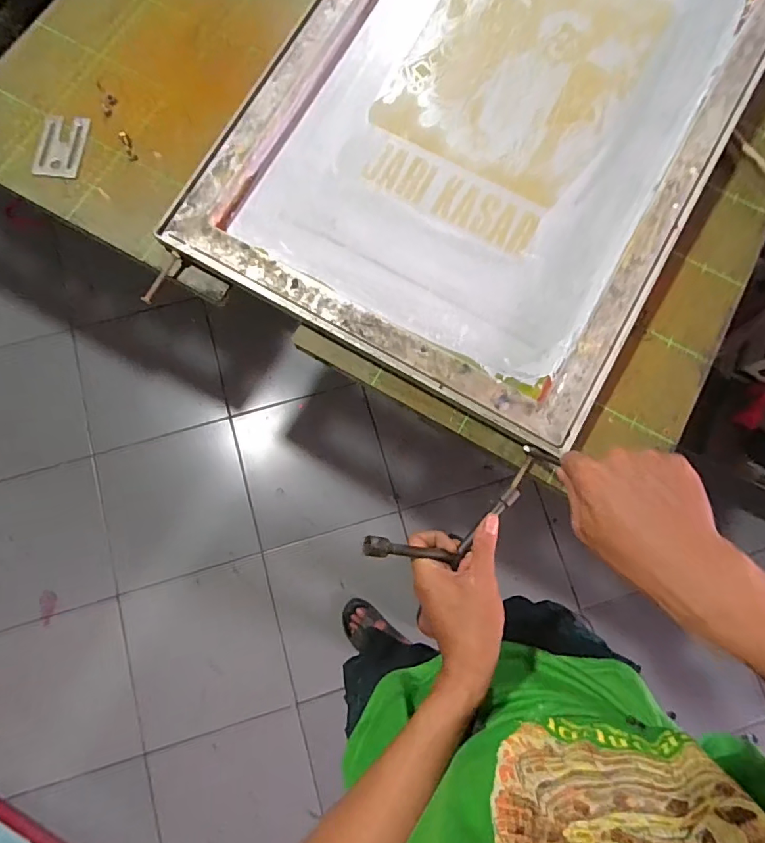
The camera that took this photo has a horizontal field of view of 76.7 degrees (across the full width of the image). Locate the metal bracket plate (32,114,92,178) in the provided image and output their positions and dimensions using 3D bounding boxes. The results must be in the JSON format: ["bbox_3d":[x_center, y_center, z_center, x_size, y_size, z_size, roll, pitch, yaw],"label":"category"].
[{"bbox_3d":[-0.378,-0.323,0.567,0.054,0.005,0.086,5,78,1],"label":"metal bracket plate"}]

